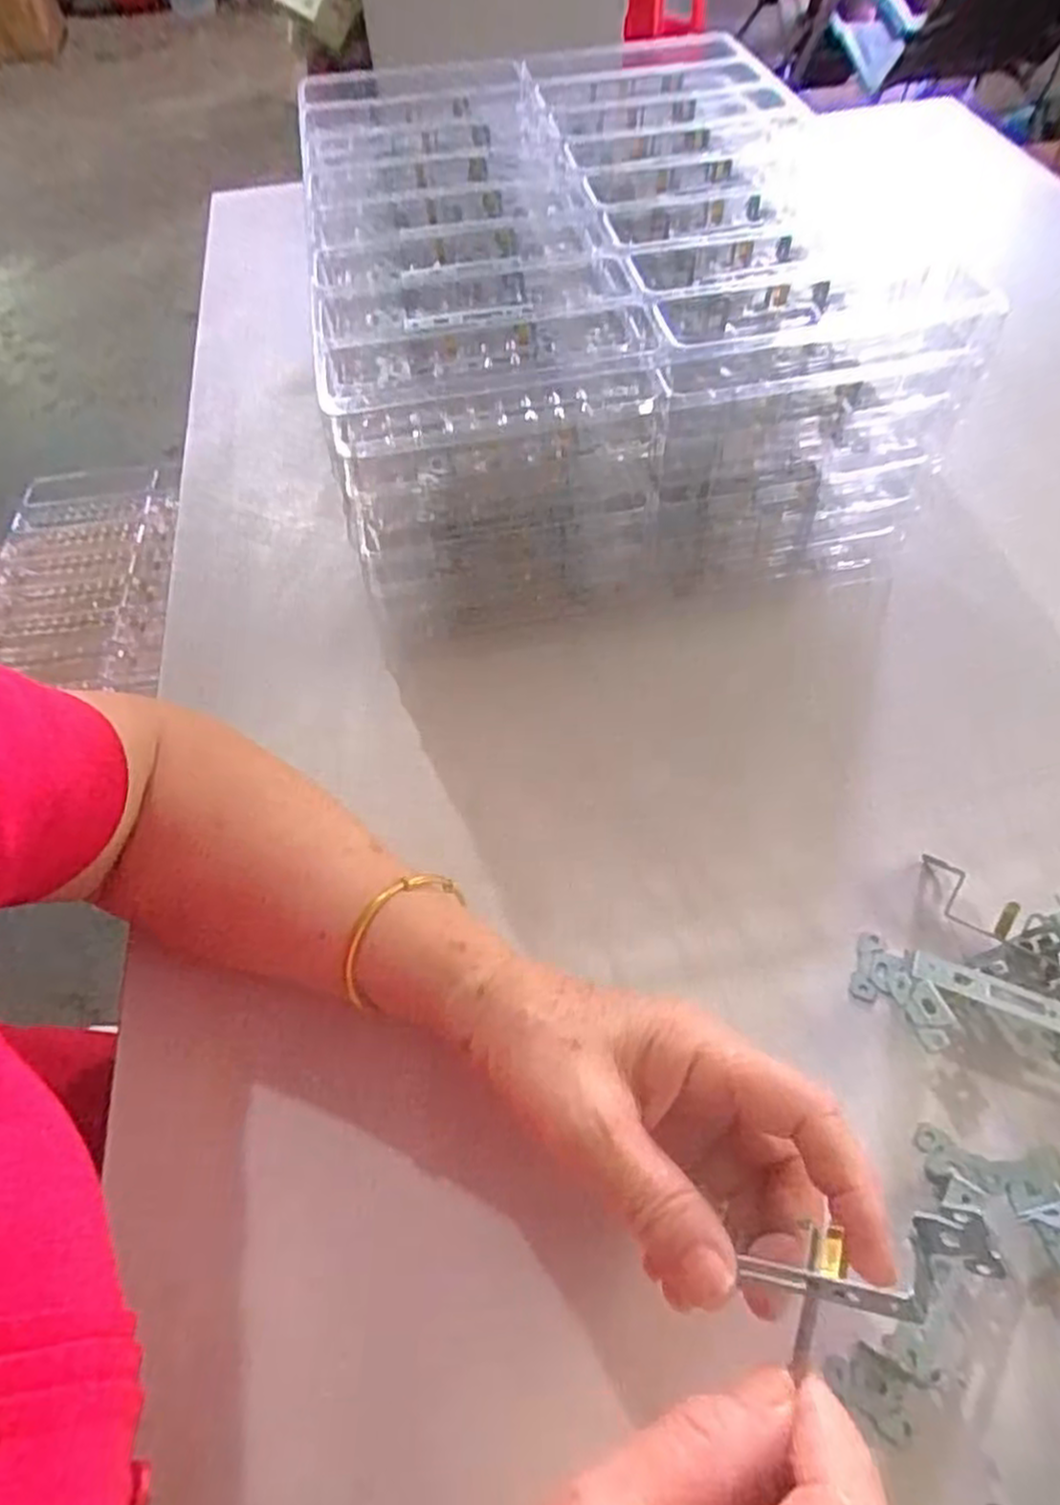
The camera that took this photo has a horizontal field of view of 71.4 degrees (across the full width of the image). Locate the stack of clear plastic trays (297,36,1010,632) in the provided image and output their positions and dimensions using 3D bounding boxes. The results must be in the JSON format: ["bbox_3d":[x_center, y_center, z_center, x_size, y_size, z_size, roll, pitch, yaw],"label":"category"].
[{"bbox_3d":[0.058,-0.314,0.532,0.371,0.168,0.433,-9,57,-1],"label":"stack of clear plastic trays"}]

